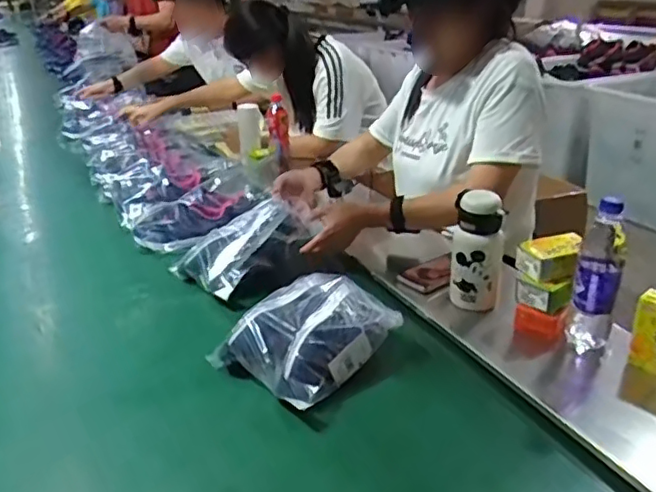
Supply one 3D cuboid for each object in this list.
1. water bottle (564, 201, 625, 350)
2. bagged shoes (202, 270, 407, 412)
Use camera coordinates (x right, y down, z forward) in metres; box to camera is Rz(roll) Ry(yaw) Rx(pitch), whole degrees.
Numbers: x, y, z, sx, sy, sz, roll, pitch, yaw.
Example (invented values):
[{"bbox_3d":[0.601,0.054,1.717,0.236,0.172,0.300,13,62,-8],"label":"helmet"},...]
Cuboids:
[{"bbox_3d":[0.400,0.052,0.908,0.062,0.245,0.078,12,28,29],"label":"water bottle"},{"bbox_3d":[-0.029,0.136,0.937,0.196,0.098,0.228,21,32,37],"label":"bagged shoes"}]

